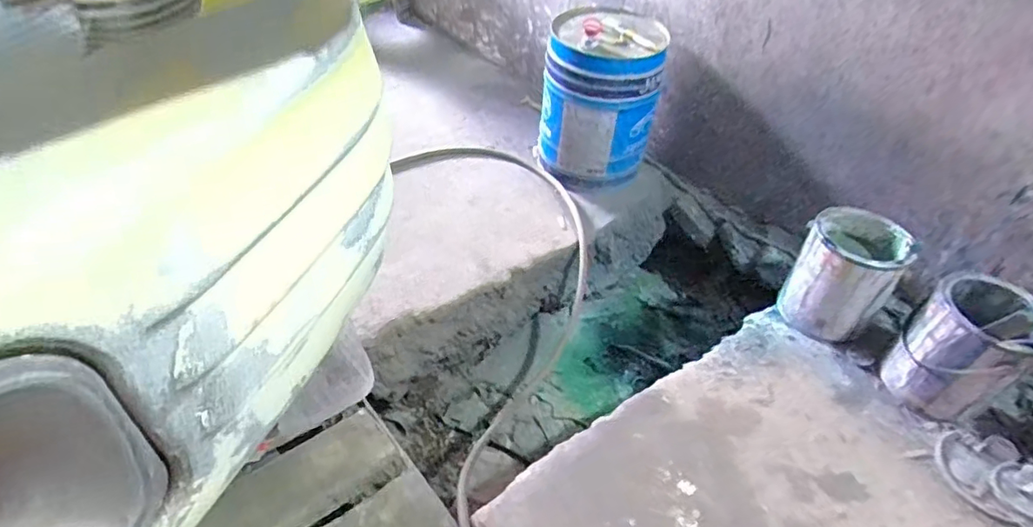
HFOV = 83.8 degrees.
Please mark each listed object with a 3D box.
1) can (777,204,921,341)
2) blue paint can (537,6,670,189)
[{"bbox_3d":[0.597,0.017,1.060,0.201,0.183,0.166,-30,53,-31],"label":"can"},{"bbox_3d":[0.183,-0.364,1.298,0.256,0.330,0.234,2,43,-2],"label":"blue paint can"}]

